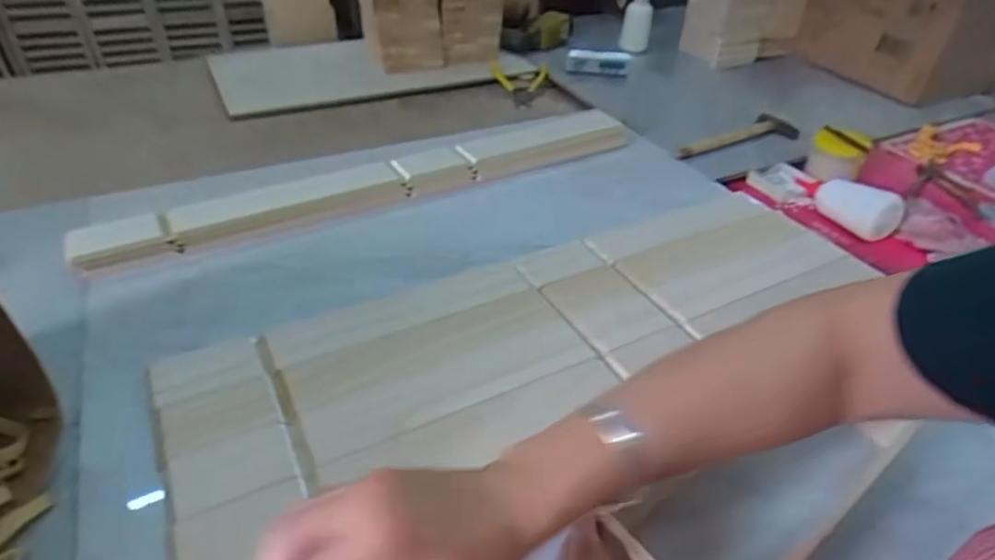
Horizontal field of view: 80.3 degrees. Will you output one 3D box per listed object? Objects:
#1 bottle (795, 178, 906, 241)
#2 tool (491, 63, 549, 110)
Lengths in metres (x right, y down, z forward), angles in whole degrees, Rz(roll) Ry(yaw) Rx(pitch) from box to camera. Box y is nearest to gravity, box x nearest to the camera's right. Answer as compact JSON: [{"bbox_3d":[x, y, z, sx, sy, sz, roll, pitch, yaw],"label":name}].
[{"bbox_3d":[0.481,-0.118,0.817,0.051,0.052,0.161,-11,40,-16],"label":"bottle"},{"bbox_3d":[0.037,-0.385,1.159,0.111,0.016,0.122,5,57,8],"label":"tool"}]

